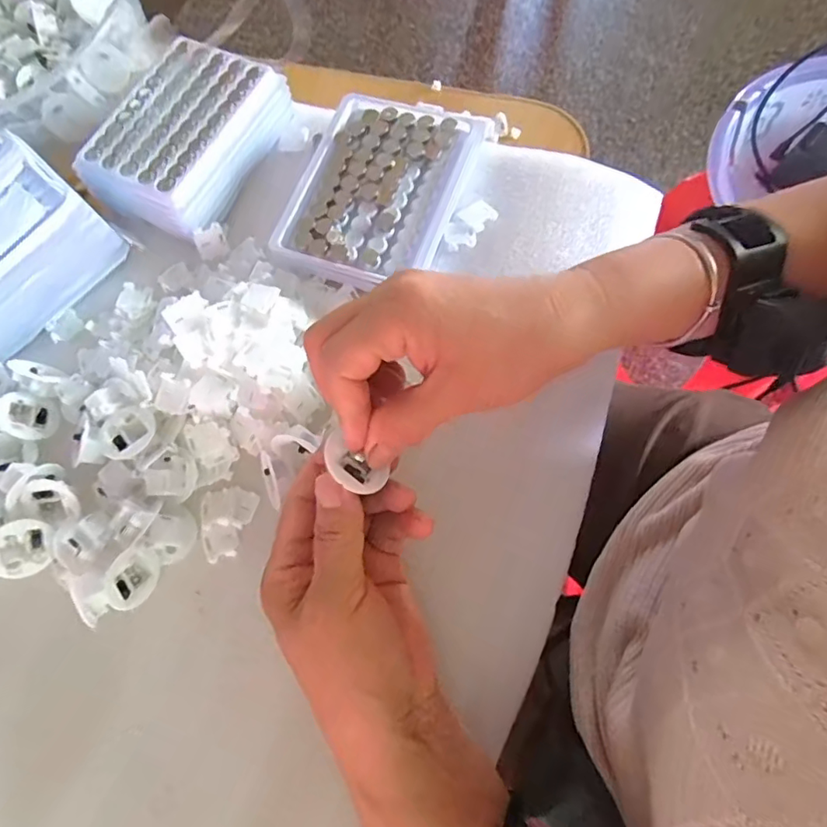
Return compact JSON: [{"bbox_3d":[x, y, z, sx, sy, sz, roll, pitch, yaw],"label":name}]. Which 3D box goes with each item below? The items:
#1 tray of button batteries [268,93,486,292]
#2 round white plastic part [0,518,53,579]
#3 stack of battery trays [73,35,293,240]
[{"bbox_3d":[-0.023,-0.144,0.338,0.099,0.018,0.130,18,75,10],"label":"tray of button batteries"},{"bbox_3d":[-0.218,0.075,0.293,0.030,0.006,0.031,-1,92,-28],"label":"round white plastic part"},{"bbox_3d":[-0.157,-0.193,0.365,0.093,0.030,0.127,21,75,11],"label":"stack of battery trays"}]

